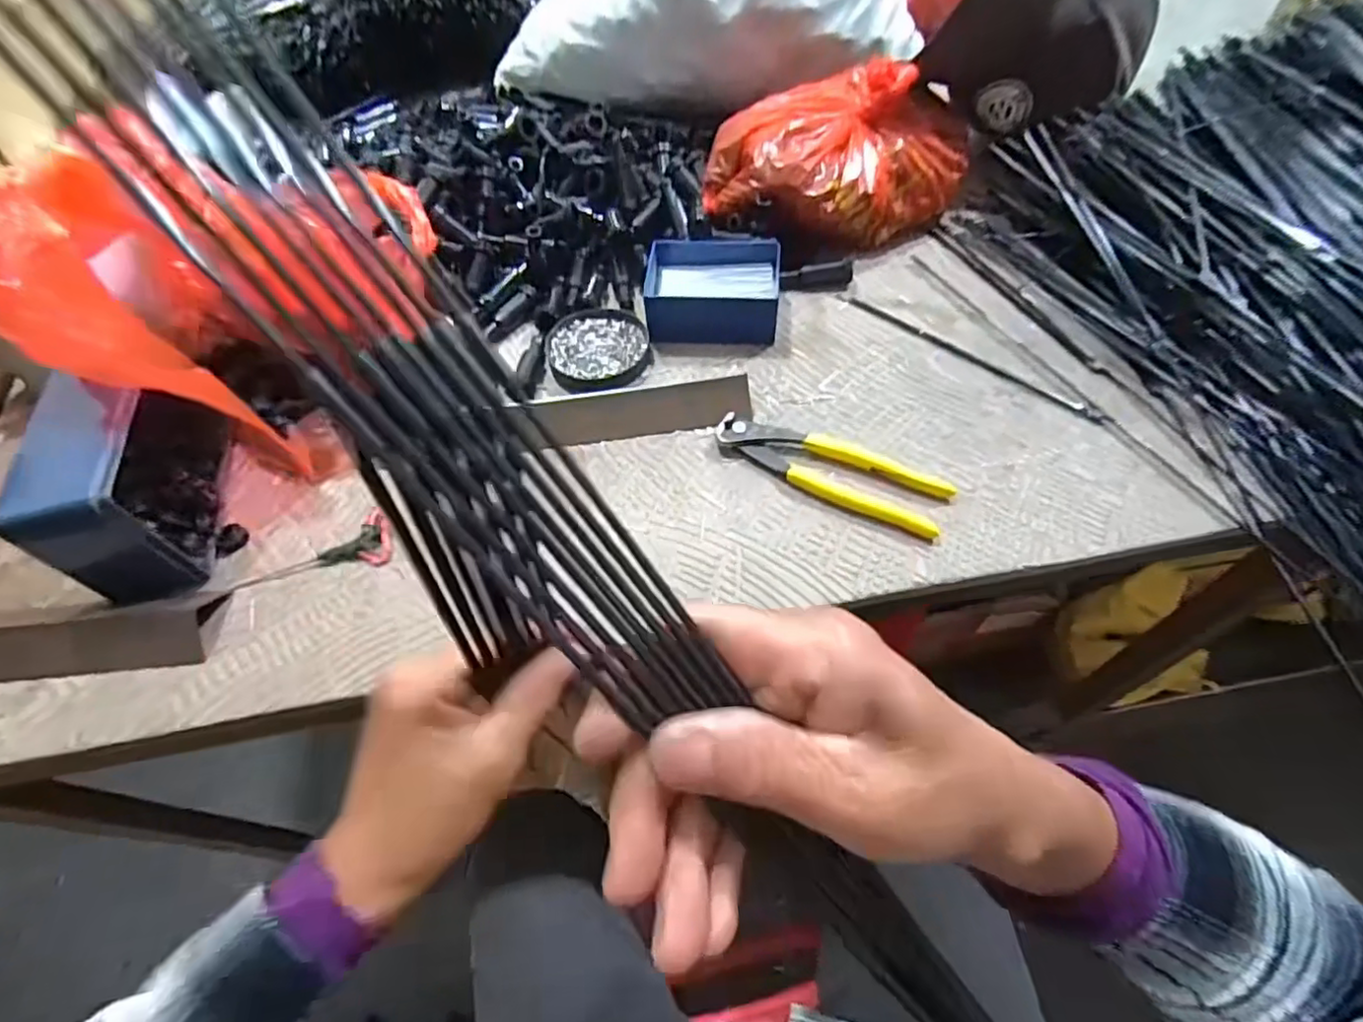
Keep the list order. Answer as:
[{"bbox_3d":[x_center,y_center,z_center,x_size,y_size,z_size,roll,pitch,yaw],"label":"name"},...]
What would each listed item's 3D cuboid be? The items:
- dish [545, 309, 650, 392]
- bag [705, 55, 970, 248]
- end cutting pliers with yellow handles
[{"bbox_3d":[-0.070,-0.138,0.532,0.082,0.010,0.087,-2,57,3],"label":"dish"},{"bbox_3d":[0.140,-0.330,0.583,0.252,0.102,0.156,-27,59,-13],"label":"bag"},{"bbox_3d":[0.104,-0.032,0.447,0.164,0.014,0.050,22,61,17],"label":"end cutting pliers with yellow handles"}]

